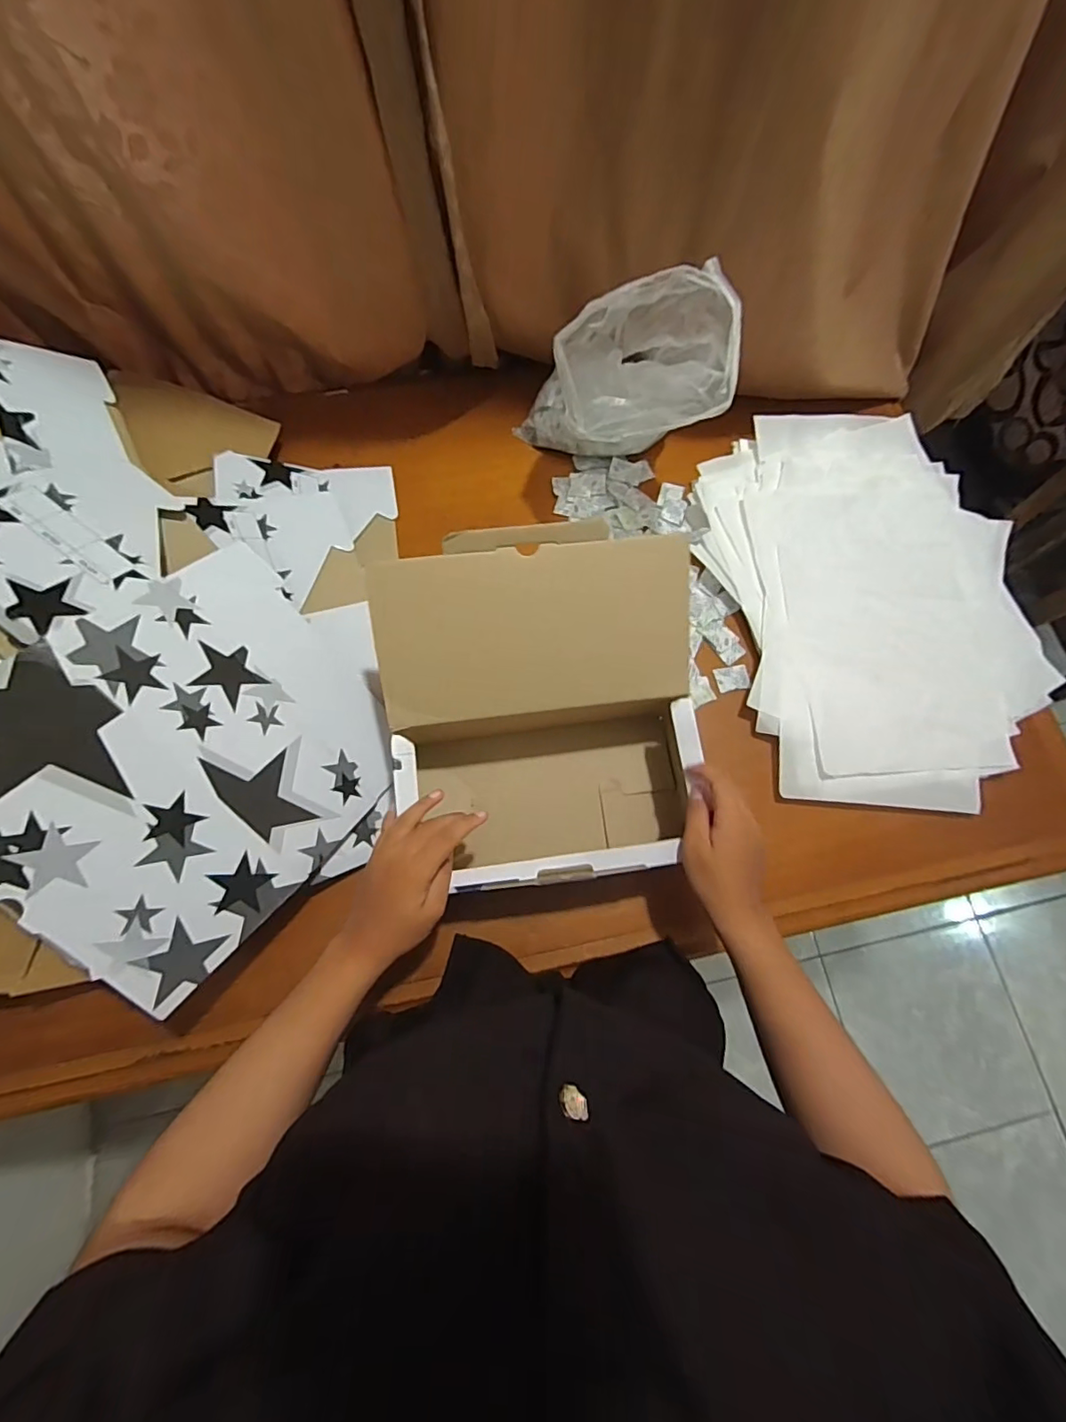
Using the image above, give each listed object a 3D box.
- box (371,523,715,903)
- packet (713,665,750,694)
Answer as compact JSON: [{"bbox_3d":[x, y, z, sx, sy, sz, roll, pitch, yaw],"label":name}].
[{"bbox_3d":[0.012,0.012,0.507,0.270,0.201,0.278,-8,75,-3],"label":"box"},{"bbox_3d":[0.233,-0.038,0.631,0.037,0.010,0.030,-5,75,-3],"label":"packet"}]

